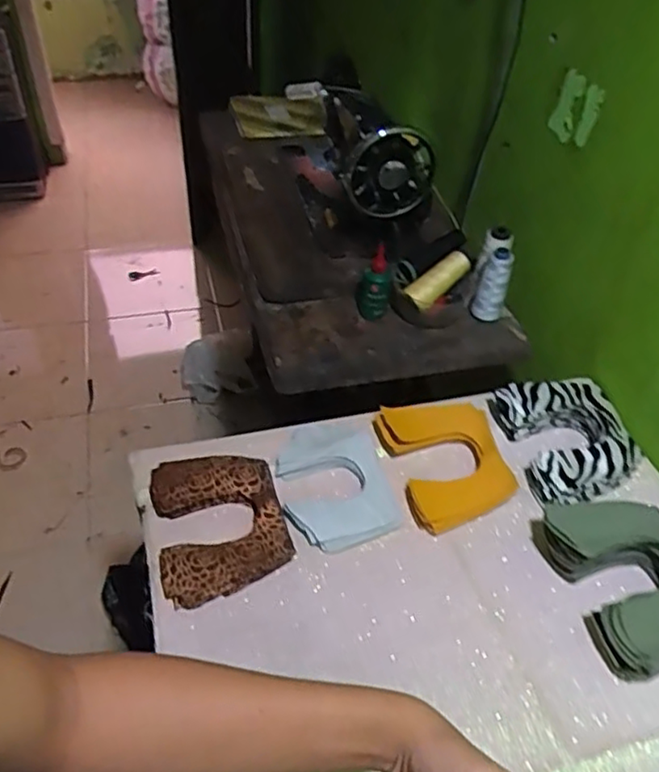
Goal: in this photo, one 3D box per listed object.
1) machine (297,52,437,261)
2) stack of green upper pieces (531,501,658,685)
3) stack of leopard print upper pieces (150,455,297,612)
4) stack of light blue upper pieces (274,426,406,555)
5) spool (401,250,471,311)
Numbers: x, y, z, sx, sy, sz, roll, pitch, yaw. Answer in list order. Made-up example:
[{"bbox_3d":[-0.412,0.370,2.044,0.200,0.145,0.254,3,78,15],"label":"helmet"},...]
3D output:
[{"bbox_3d":[0.048,-0.400,1.074,0.173,0.187,0.353,-4,46,-9],"label":"machine"},{"bbox_3d":[0.312,0.184,0.648,0.153,0.060,0.175,-8,46,-13],"label":"stack of green upper pieces"},{"bbox_3d":[-0.117,0.147,0.695,0.133,0.041,0.165,-16,47,-11],"label":"stack of leopard print upper pieces"},{"bbox_3d":[0.004,0.108,0.733,0.120,0.031,0.158,-11,48,-16],"label":"stack of light blue upper pieces"},{"bbox_3d":[0.158,-0.154,0.947,0.113,0.040,0.038,-38,54,-11],"label":"spool"}]

